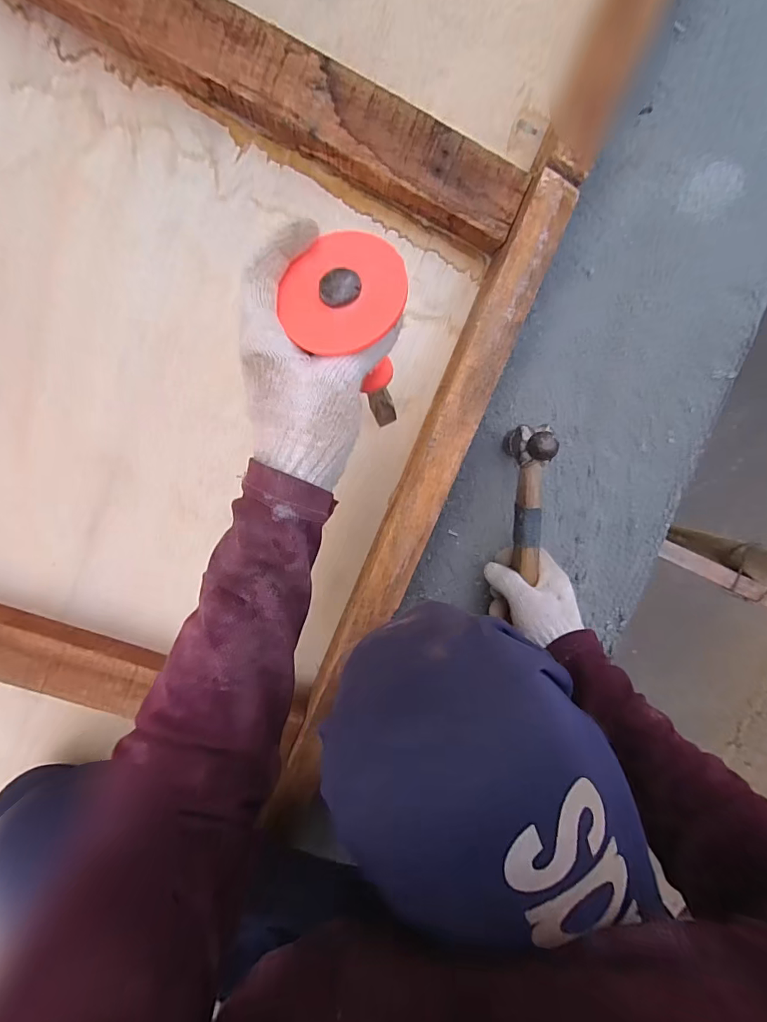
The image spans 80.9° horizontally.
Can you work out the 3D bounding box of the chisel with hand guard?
[{"bbox_3d":[-0.011,-0.109,0.334,0.070,0.167,0.072,-2,75,8],"label":"chisel with hand guard"}]

